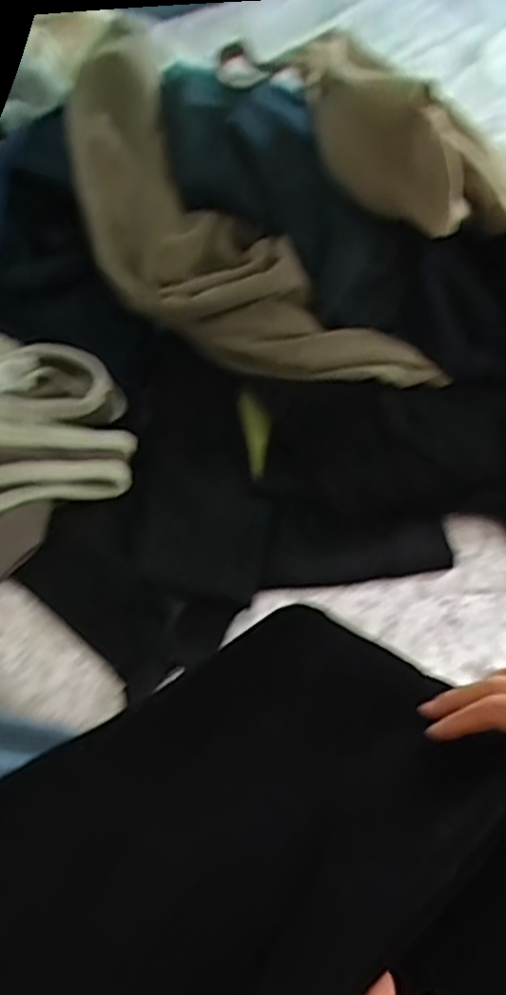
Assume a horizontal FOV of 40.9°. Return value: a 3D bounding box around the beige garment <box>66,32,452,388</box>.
[{"bbox_3d":[-0.039,-0.245,0.653,0.184,0.063,0.460,-39,82,-27],"label":"beige garment"}]

